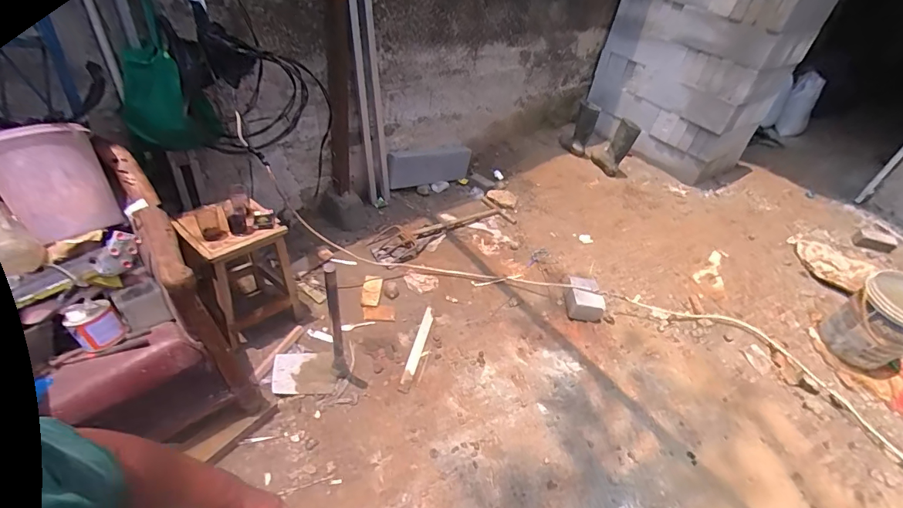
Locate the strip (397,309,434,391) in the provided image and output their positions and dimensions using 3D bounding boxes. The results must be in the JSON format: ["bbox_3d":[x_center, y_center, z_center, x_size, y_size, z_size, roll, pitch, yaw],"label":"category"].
[{"bbox_3d":[-0.139,0.385,1.791,0.046,0.017,0.431,13,39,5],"label":"strip"}]

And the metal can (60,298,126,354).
[{"bbox_3d":[-0.881,0.176,1.060,0.087,0.095,0.097,32,44,26],"label":"metal can"}]

